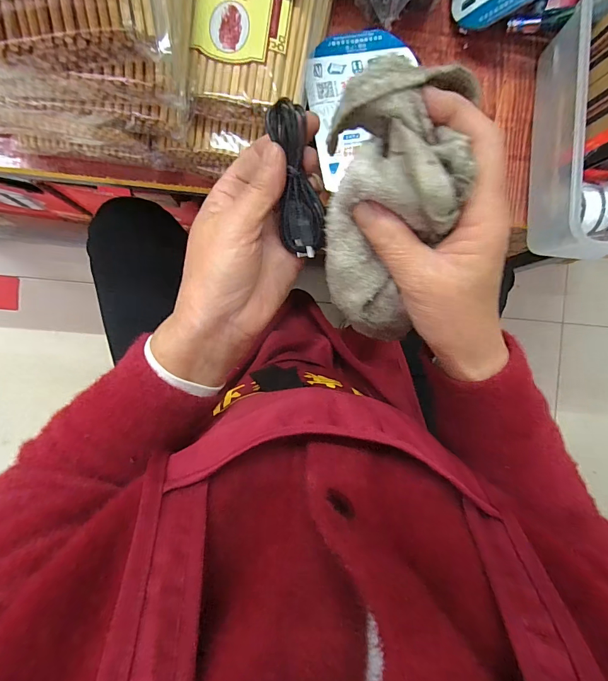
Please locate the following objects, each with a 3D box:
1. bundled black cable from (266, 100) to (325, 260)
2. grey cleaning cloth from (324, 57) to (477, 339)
[{"bbox_3d":[-0.004,-0.093,0.212,0.023,0.020,0.084,-12,114,-4],"label":"bundled black cable"},{"bbox_3d":[0.046,-0.067,0.205,0.065,0.049,0.150,1,127,-4],"label":"grey cleaning cloth"}]

